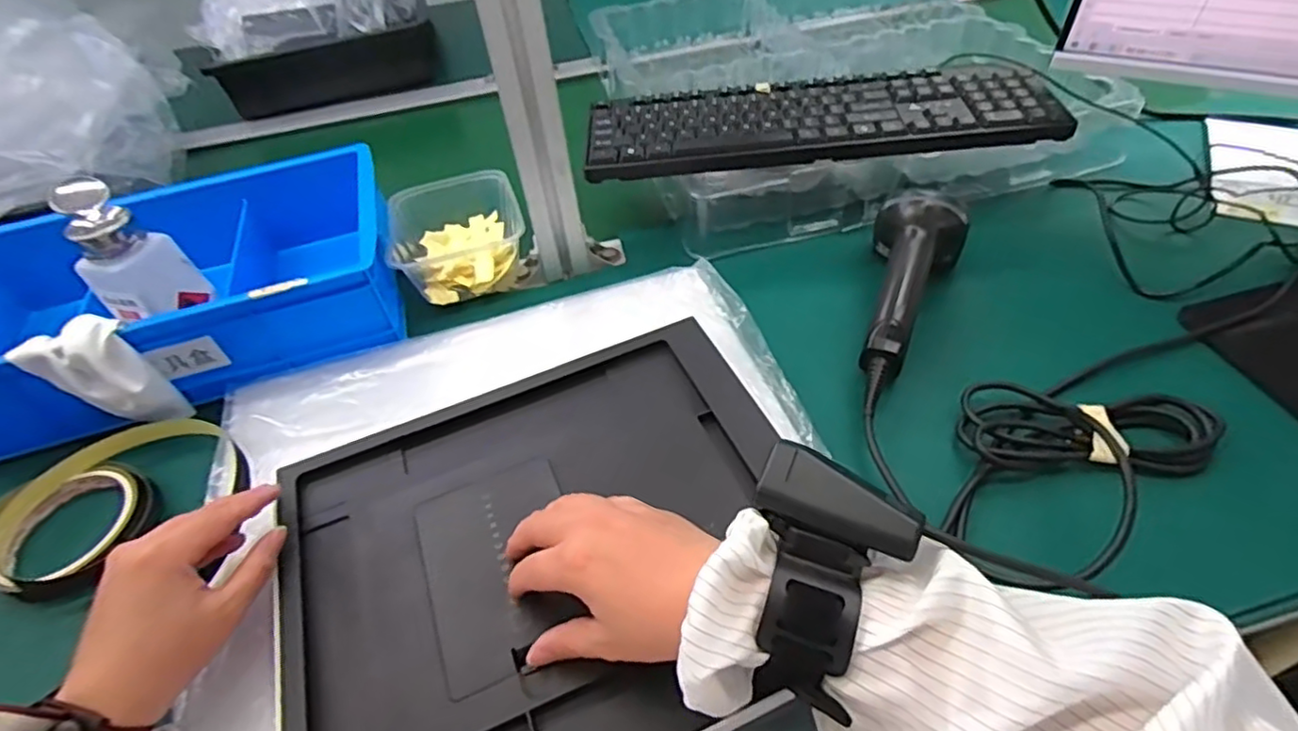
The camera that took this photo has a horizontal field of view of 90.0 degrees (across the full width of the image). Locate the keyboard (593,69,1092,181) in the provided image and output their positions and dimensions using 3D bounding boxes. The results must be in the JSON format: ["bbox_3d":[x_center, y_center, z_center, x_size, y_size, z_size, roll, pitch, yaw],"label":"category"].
[{"bbox_3d":[0.148,-0.219,0.576,0.399,0.023,0.104,-4,47,2],"label":"keyboard"}]

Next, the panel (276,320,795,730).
[{"bbox_3d":[-0.055,0.101,0.365,0.287,0.019,0.247,-20,51,-11],"label":"panel"}]

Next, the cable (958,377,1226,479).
[{"bbox_3d":[0.277,0.043,0.415,0.145,0.022,0.059,3,48,9],"label":"cable"}]

